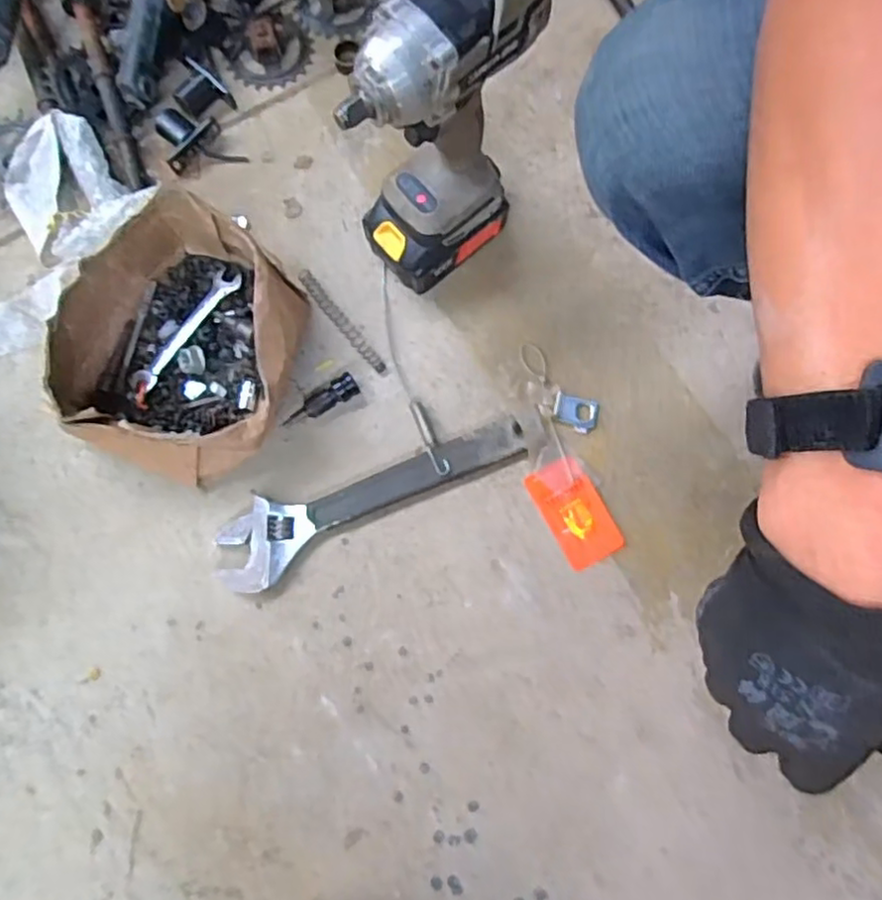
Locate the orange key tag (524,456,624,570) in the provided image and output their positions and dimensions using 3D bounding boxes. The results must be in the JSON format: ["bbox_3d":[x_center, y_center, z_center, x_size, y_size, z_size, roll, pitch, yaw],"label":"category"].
[{"bbox_3d":[0.114,0.052,0.571,0.050,0.004,0.091,-29,80,-6],"label":"orange key tag"}]

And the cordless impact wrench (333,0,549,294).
[{"bbox_3d":[-0.001,-0.217,0.497,0.138,0.254,0.070,-38,81,-7],"label":"cordless impact wrench"}]

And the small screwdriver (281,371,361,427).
[{"bbox_3d":[-0.105,-0.042,0.580,0.070,0.019,0.024,-34,81,-7],"label":"small screwdriver"}]

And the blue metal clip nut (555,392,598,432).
[{"bbox_3d":[0.116,-0.032,0.576,0.038,0.009,0.028,16,79,3],"label":"blue metal clip nut"}]

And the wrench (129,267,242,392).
[{"bbox_3d":[-0.227,-0.108,0.594,0.026,0.010,0.132,37,81,7],"label":"wrench"}]

